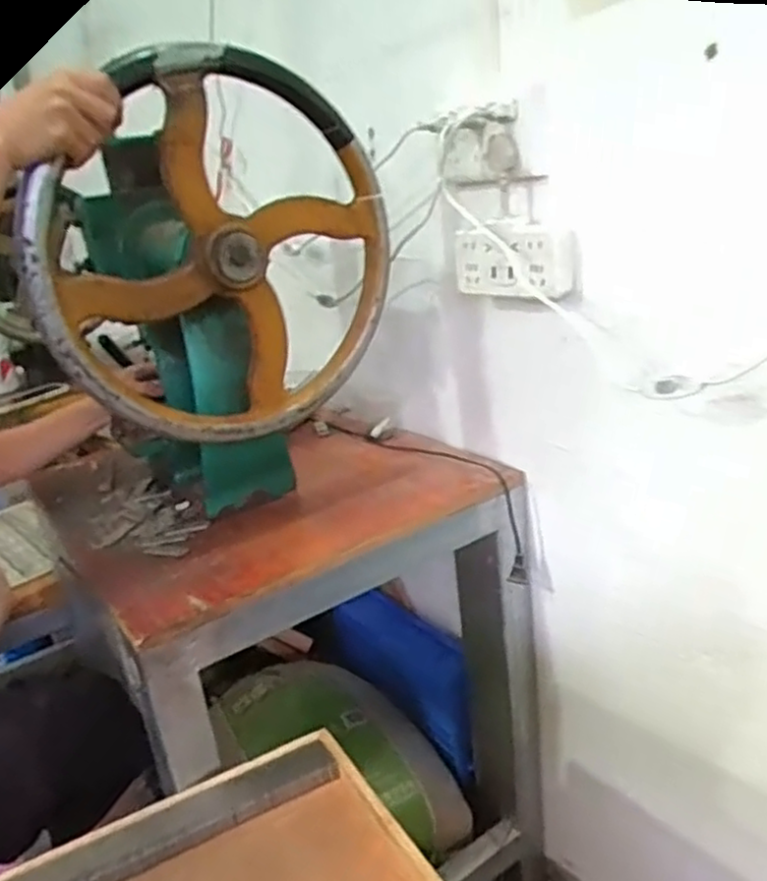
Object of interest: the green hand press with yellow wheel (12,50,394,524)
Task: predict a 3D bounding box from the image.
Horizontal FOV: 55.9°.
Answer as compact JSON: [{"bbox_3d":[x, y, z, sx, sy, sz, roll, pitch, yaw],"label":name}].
[{"bbox_3d":[-0.233,-0.151,0.873,0.377,0.491,0.303,-22,24,-33],"label":"green hand press with yellow wheel"}]

